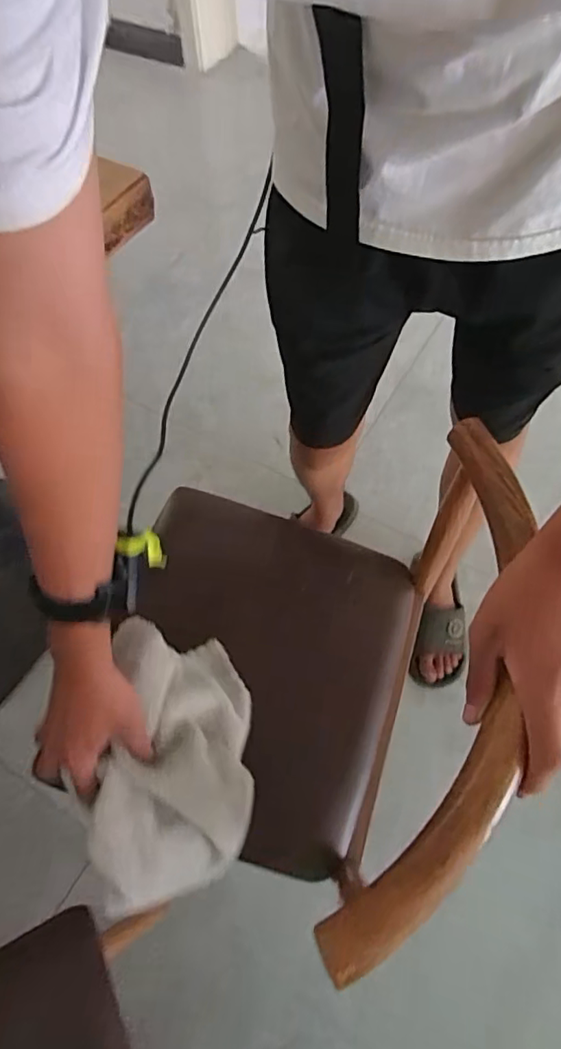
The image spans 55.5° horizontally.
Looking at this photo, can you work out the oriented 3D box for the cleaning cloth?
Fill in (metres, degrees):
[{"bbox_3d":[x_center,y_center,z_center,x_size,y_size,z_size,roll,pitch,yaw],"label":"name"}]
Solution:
[{"bbox_3d":[-0.103,0.221,0.518,0.133,0.115,0.236,-7,62,-1],"label":"cleaning cloth"}]

